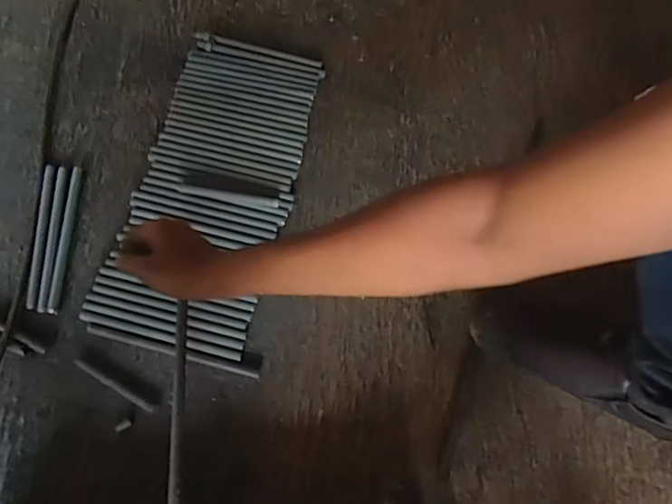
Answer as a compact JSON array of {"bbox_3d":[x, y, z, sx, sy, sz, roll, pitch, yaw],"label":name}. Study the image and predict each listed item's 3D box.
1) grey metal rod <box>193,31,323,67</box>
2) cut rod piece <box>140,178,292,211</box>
[{"bbox_3d":[-0.118,-0.306,0.767,0.201,0.010,0.017,13,67,6],"label":"grey metal rod"},{"bbox_3d":[-0.141,-0.073,0.665,0.134,0.008,0.013,9,67,4],"label":"cut rod piece"}]

